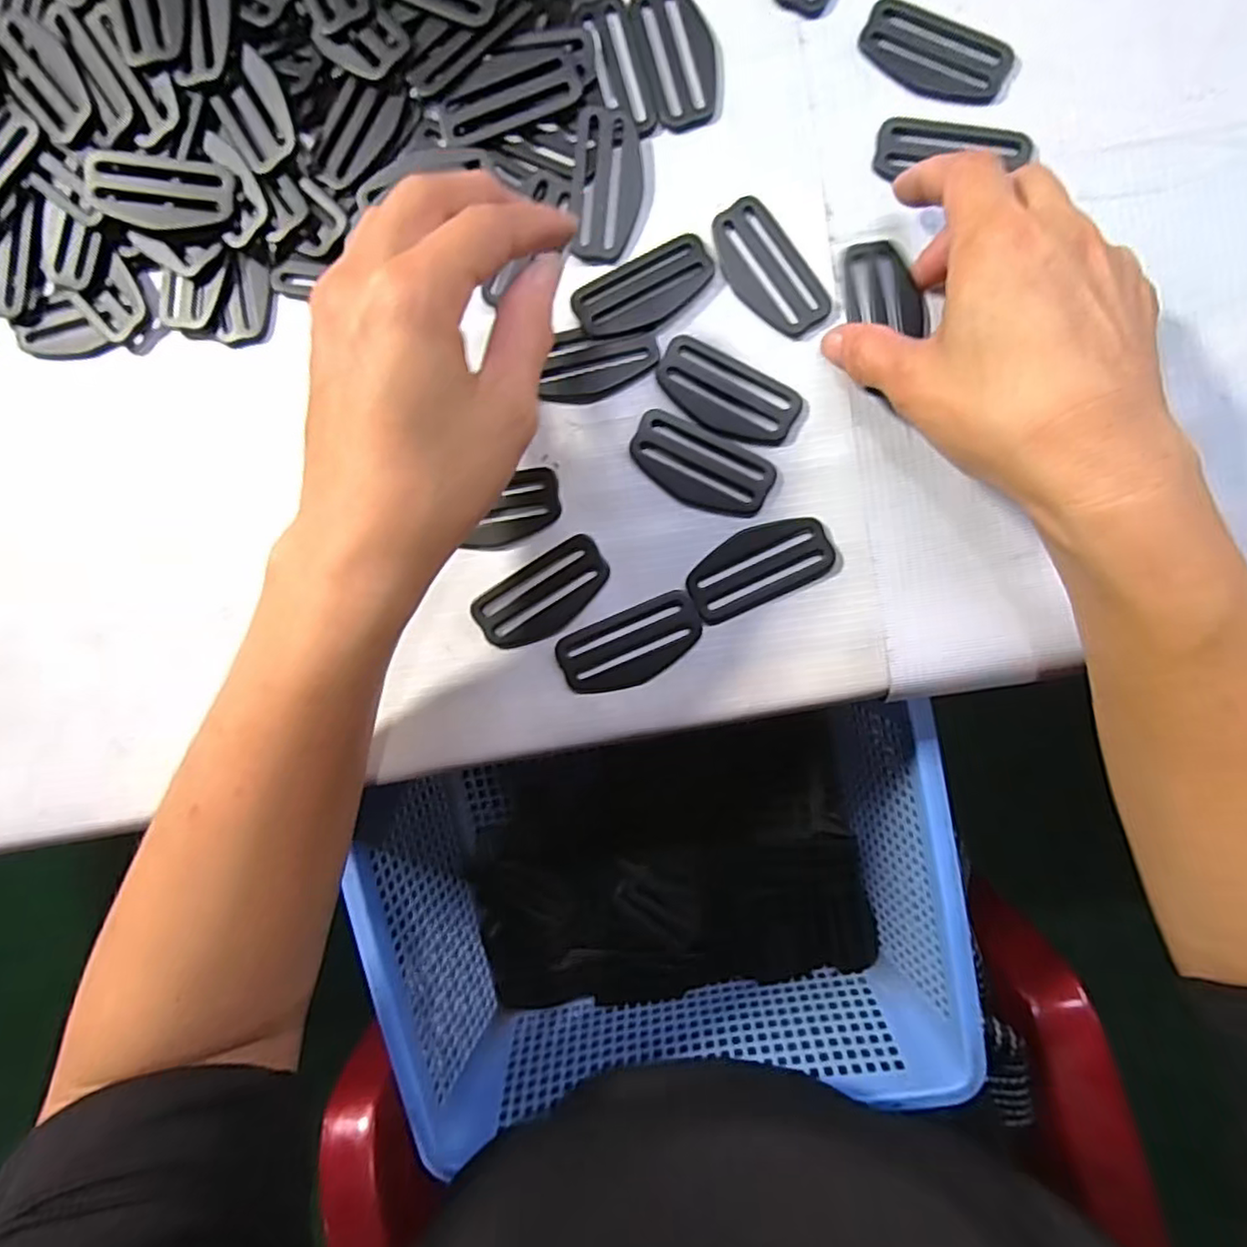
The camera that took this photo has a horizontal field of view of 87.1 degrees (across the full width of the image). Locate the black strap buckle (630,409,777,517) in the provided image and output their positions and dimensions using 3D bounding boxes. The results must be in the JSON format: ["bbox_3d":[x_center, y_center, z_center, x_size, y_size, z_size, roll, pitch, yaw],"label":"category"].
[{"bbox_3d":[0.031,-0.064,0.268,0.059,0.004,0.029,26,91,3],"label":"black strap buckle"}]

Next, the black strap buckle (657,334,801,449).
[{"bbox_3d":[0.042,-0.093,0.268,0.059,0.004,0.030,28,91,3],"label":"black strap buckle"}]

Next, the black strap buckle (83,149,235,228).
[{"bbox_3d":[-0.190,-0.178,0.269,0.058,0.008,0.028,3,90,3],"label":"black strap buckle"}]

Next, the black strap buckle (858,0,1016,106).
[{"bbox_3d":[0.124,-0.228,0.262,0.059,0.004,0.031,25,91,3],"label":"black strap buckle"}]

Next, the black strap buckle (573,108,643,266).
[{"bbox_3d":[-0.006,-0.180,0.270,0.027,0.007,0.058,5,90,3],"label":"black strap buckle"}]

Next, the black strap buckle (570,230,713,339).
[{"bbox_3d":[0.009,-0.138,0.270,0.058,0.004,0.028,-29,88,2],"label":"black strap buckle"}]

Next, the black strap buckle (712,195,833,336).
[{"bbox_3d":[0.059,-0.145,0.268,0.029,0.004,0.058,-36,88,2],"label":"black strap buckle"}]

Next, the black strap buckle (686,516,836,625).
[{"bbox_3d":[0.055,-0.024,0.268,0.059,0.004,0.029,-25,89,2],"label":"black strap buckle"}]

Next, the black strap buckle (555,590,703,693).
[{"bbox_3d":[0.003,0.009,0.271,0.059,0.004,0.030,-23,89,2],"label":"black strap buckle"}]

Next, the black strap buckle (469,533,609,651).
[{"bbox_3d":[-0.033,-0.011,0.274,0.058,0.004,0.030,-32,88,2],"label":"black strap buckle"}]

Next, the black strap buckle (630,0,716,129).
[{"bbox_3d":[0.022,-0.235,0.270,0.029,0.004,0.058,-16,89,3],"label":"black strap buckle"}]

